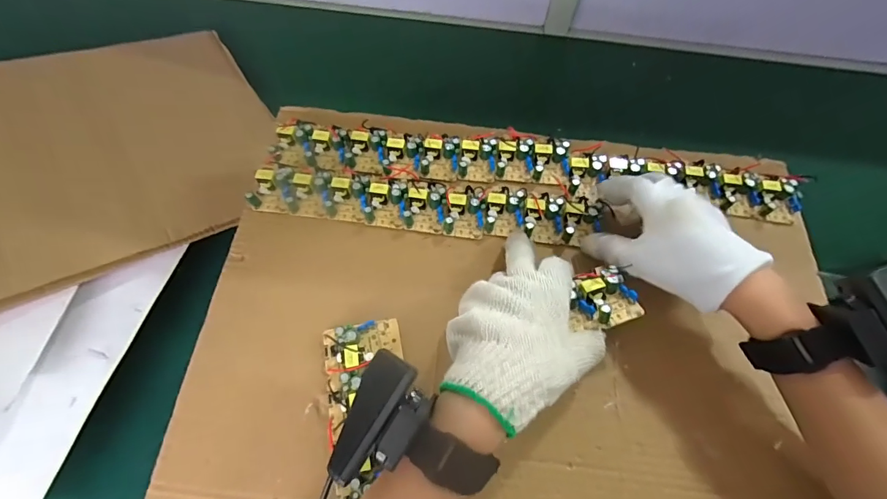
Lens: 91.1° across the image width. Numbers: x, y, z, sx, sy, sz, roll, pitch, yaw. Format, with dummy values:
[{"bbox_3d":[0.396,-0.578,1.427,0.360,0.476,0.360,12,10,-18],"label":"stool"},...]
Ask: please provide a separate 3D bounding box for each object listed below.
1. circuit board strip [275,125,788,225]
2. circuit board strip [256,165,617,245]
[{"bbox_3d":[0.085,-0.081,0.412,0.479,0.020,0.057,6,63,1],"label":"circuit board strip"},{"bbox_3d":[-0.014,-0.042,0.390,0.308,0.018,0.052,6,63,1],"label":"circuit board strip"}]

